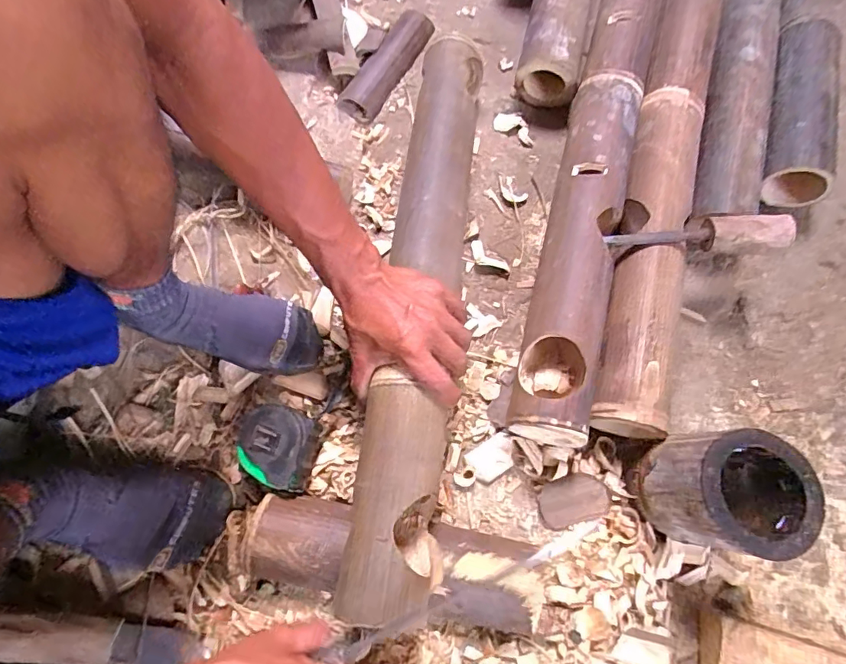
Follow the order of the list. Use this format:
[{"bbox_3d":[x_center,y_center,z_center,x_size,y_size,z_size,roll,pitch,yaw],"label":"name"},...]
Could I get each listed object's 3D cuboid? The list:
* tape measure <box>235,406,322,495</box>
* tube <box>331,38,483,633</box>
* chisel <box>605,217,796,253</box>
[{"bbox_3d":[-0.149,0.120,0.507,0.078,0.049,0.075,15,73,6],"label":"tape measure"},{"bbox_3d":[0.000,-0.048,0.504,0.083,0.084,0.616,7,70,4],"label":"tube"},{"bbox_3d":[0.287,-0.101,0.514,0.176,0.027,0.027,0,70,15],"label":"chisel"}]

